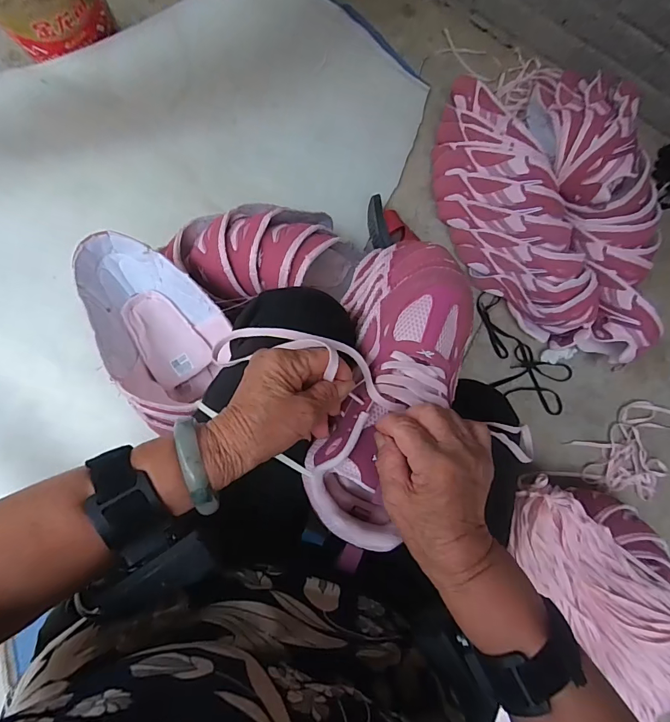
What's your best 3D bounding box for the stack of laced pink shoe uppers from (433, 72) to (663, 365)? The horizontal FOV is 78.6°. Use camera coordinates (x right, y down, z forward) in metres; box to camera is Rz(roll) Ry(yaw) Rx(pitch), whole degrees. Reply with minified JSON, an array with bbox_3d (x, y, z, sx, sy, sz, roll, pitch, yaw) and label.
[{"bbox_3d":[0.402,-0.280,0.765,0.330,0.199,0.602,-17,86,-7],"label":"stack of laced pink shoe uppers"}]

